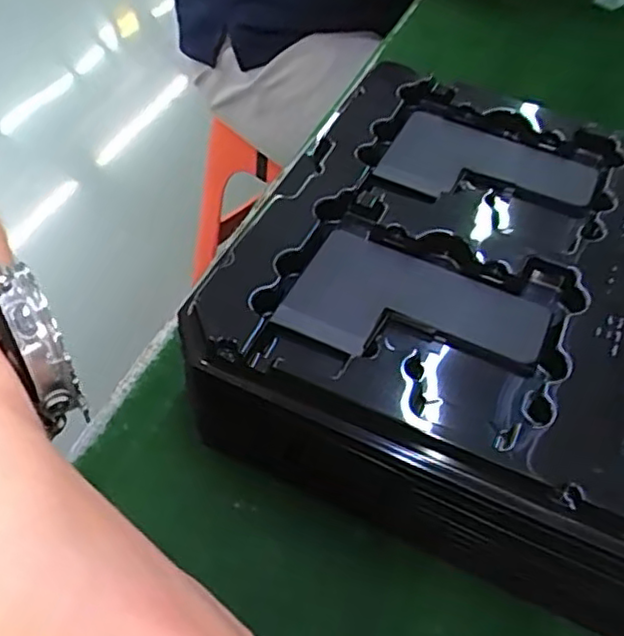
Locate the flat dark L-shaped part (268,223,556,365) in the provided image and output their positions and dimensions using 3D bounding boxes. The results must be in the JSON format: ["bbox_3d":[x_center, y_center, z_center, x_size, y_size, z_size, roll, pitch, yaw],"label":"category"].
[{"bbox_3d":[0.040,-0.002,0.261,0.095,0.005,0.057,22,52,13],"label":"flat dark L-shaped part"}]

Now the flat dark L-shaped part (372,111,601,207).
[{"bbox_3d":[0.083,-0.070,0.320,0.093,0.007,0.059,24,52,14],"label":"flat dark L-shaped part"}]

